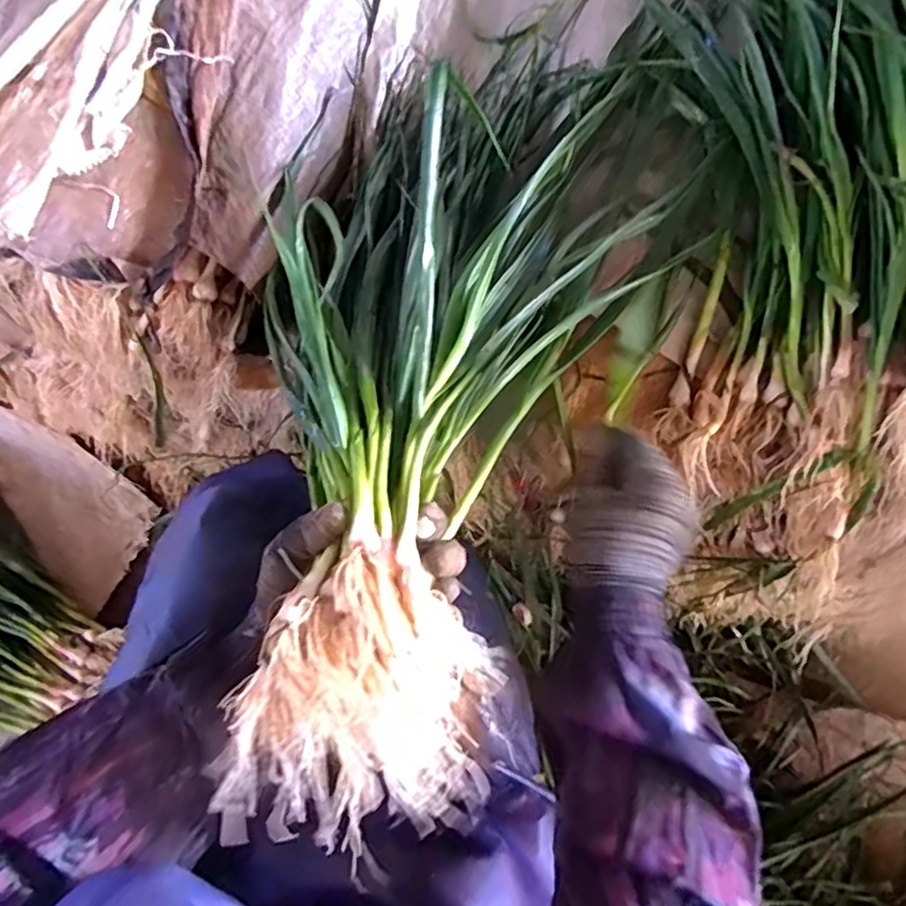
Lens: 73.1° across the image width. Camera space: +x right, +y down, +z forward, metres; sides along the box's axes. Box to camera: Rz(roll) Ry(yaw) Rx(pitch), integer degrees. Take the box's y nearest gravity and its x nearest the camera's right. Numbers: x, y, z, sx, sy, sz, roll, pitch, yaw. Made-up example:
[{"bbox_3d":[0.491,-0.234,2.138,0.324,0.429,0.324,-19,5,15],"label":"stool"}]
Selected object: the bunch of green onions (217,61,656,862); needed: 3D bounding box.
[{"bbox_3d":[-0.016,-0.038,0.392,0.192,0.073,0.480,11,63,5],"label":"bunch of green onions"}]

